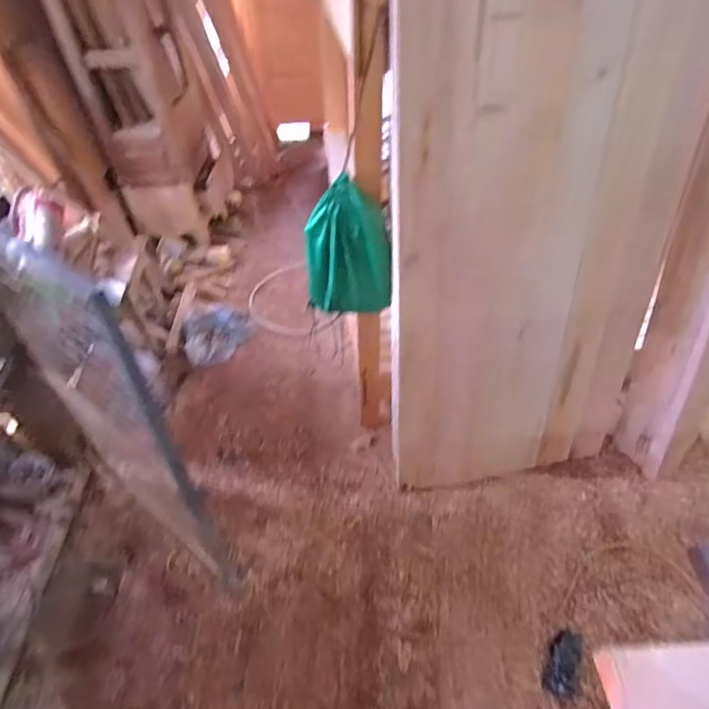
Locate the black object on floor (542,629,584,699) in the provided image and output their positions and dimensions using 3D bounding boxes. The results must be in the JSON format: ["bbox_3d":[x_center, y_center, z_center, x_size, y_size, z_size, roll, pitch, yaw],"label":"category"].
[{"bbox_3d":[0.546,0.801,1.276,0.073,0.023,0.154,18,47,19],"label":"black object on floor"}]

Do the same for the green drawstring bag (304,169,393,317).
[{"bbox_3d":[-0.016,-0.262,1.275,0.222,0.336,0.096,-2,43,-1],"label":"green drawstring bag"}]

